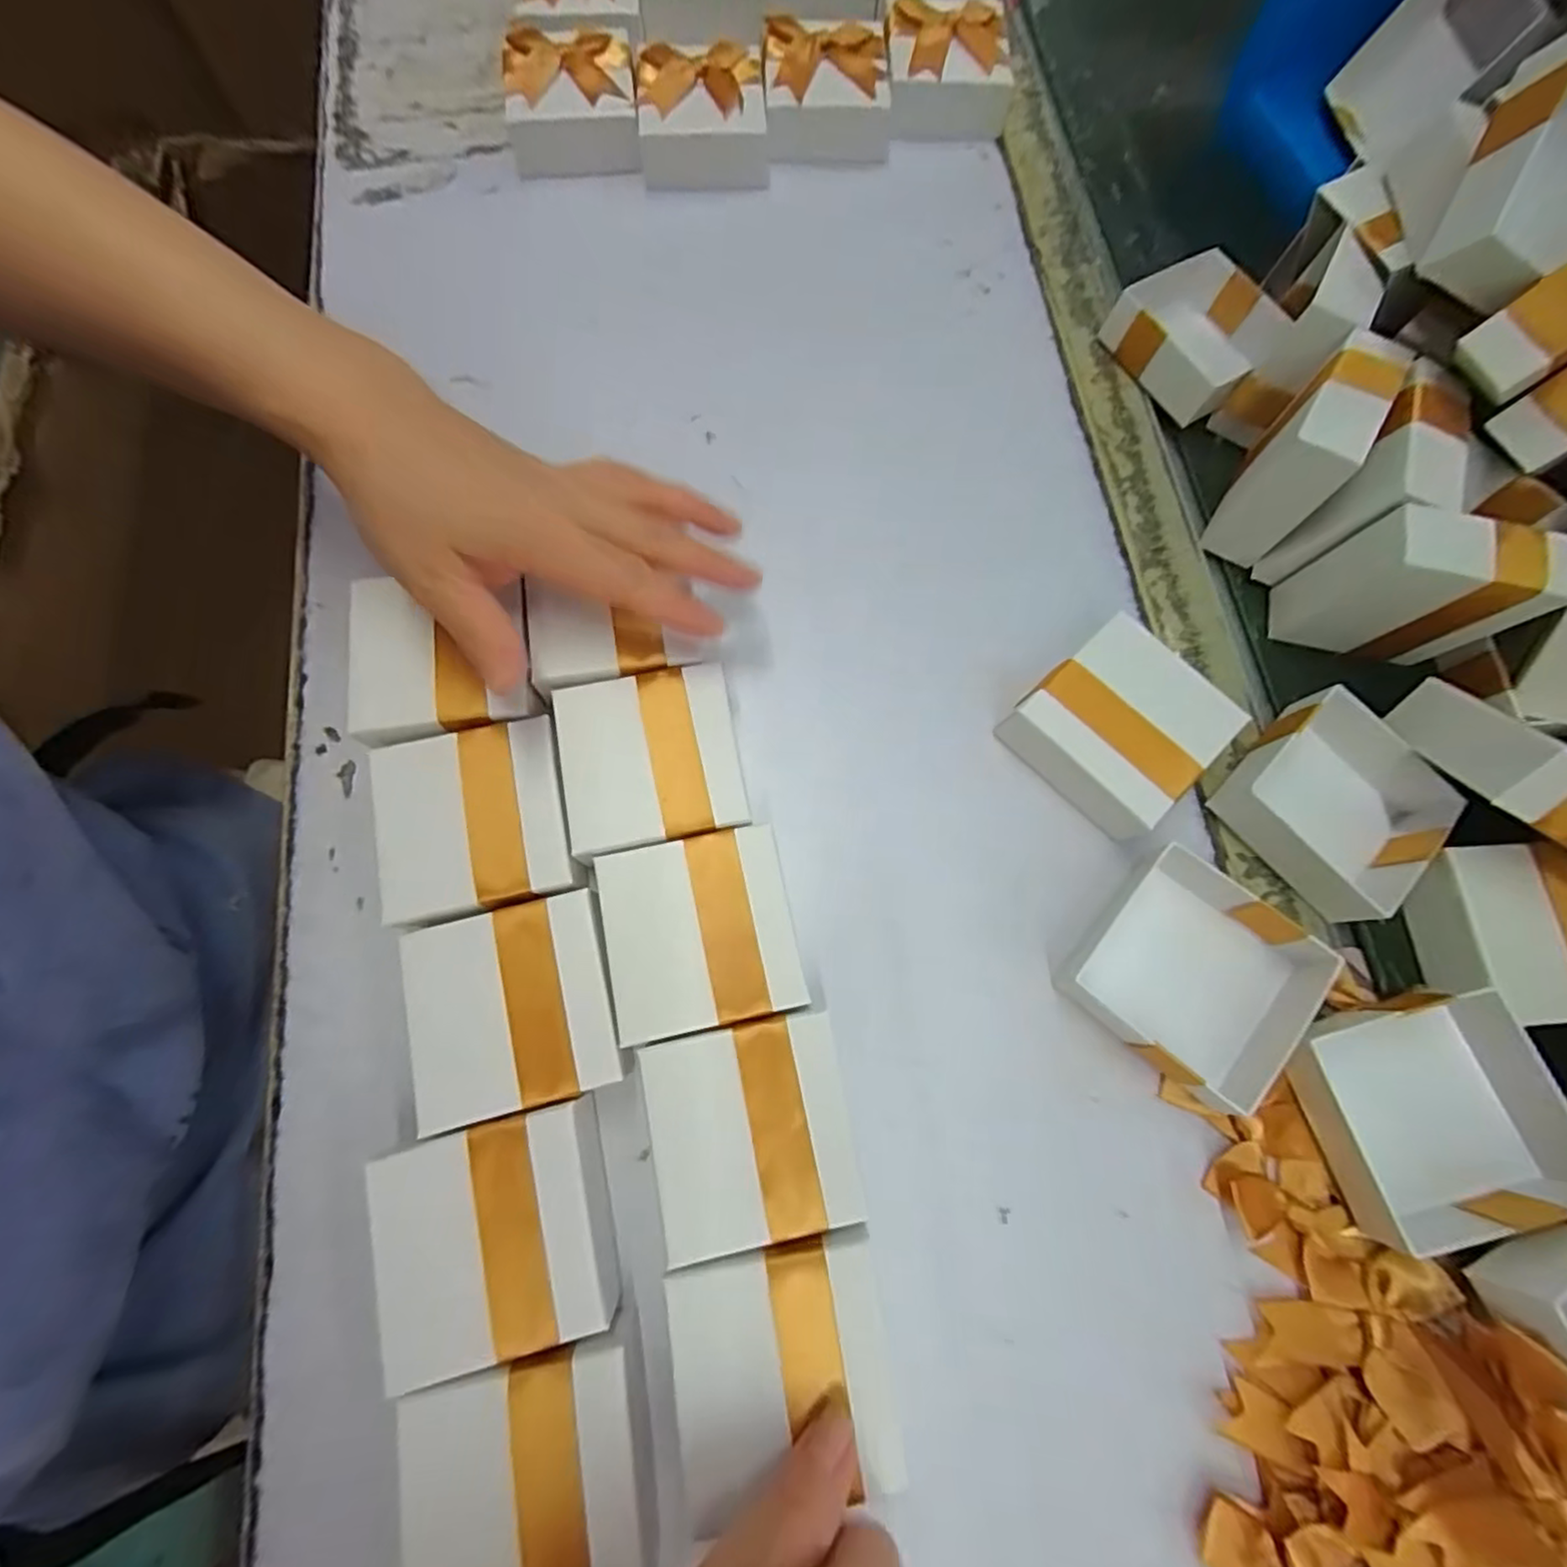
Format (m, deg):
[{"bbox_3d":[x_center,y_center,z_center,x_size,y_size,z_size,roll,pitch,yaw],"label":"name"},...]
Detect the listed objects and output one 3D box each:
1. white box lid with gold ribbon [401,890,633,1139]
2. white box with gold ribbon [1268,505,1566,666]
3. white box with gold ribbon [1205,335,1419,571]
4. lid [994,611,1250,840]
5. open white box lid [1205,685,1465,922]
[{"bbox_3d":[-0.099,0.083,0.249,0.070,0.022,0.069,-13,76,-5],"label":"white box lid with gold ribbon"},{"bbox_3d":[0.266,-0.082,0.283,0.072,0.068,0.027,10,75,1],"label":"white box with gold ribbon"},{"bbox_3d":[0.239,-0.153,0.305,0.034,0.068,0.071,38,77,8],"label":"white box with gold ribbon"},{"bbox_3d":[0.142,-0.024,0.282,0.066,0.027,0.068,-41,80,-11],"label":"lid"},{"bbox_3d":[0.233,0.008,0.279,0.074,0.027,0.073,-42,80,-12],"label":"open white box lid"}]

